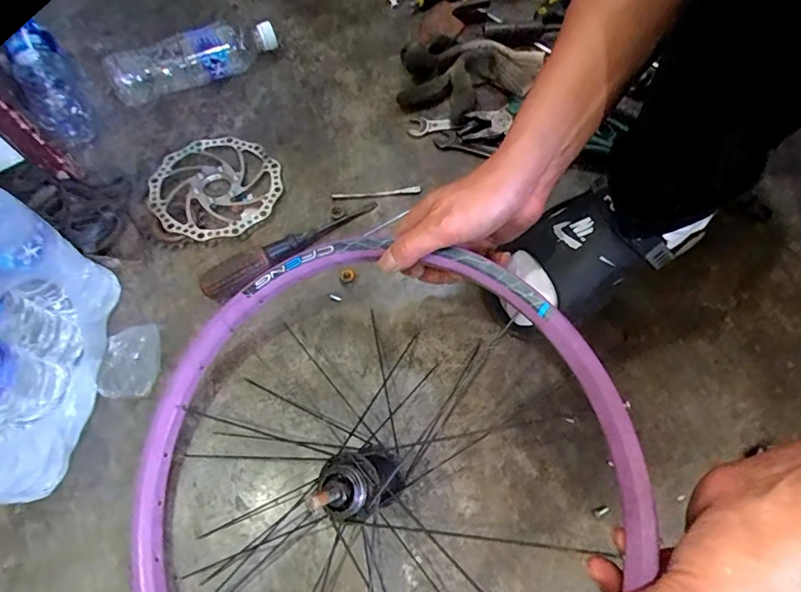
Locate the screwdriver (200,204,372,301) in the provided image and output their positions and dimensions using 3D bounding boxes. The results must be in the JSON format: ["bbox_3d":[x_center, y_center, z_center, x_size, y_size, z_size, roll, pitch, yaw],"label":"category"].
[{"bbox_3d":[-0.121,-0.058,0.536,0.207,0.036,0.030,-31,70,-12],"label":"screwdriver"}]

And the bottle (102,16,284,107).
[{"bbox_3d":[-0.270,-0.309,0.630,0.220,0.063,0.053,-19,68,-7],"label":"bottle"}]

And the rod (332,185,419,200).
[{"bbox_3d":[-0.029,-0.123,0.577,0.105,0.008,0.010,-6,67,-1],"label":"rod"}]

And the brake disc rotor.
[{"bbox_3d":[-0.220,-0.133,0.578,0.149,0.010,0.150,-14,64,-10],"label":"brake disc rotor"}]

